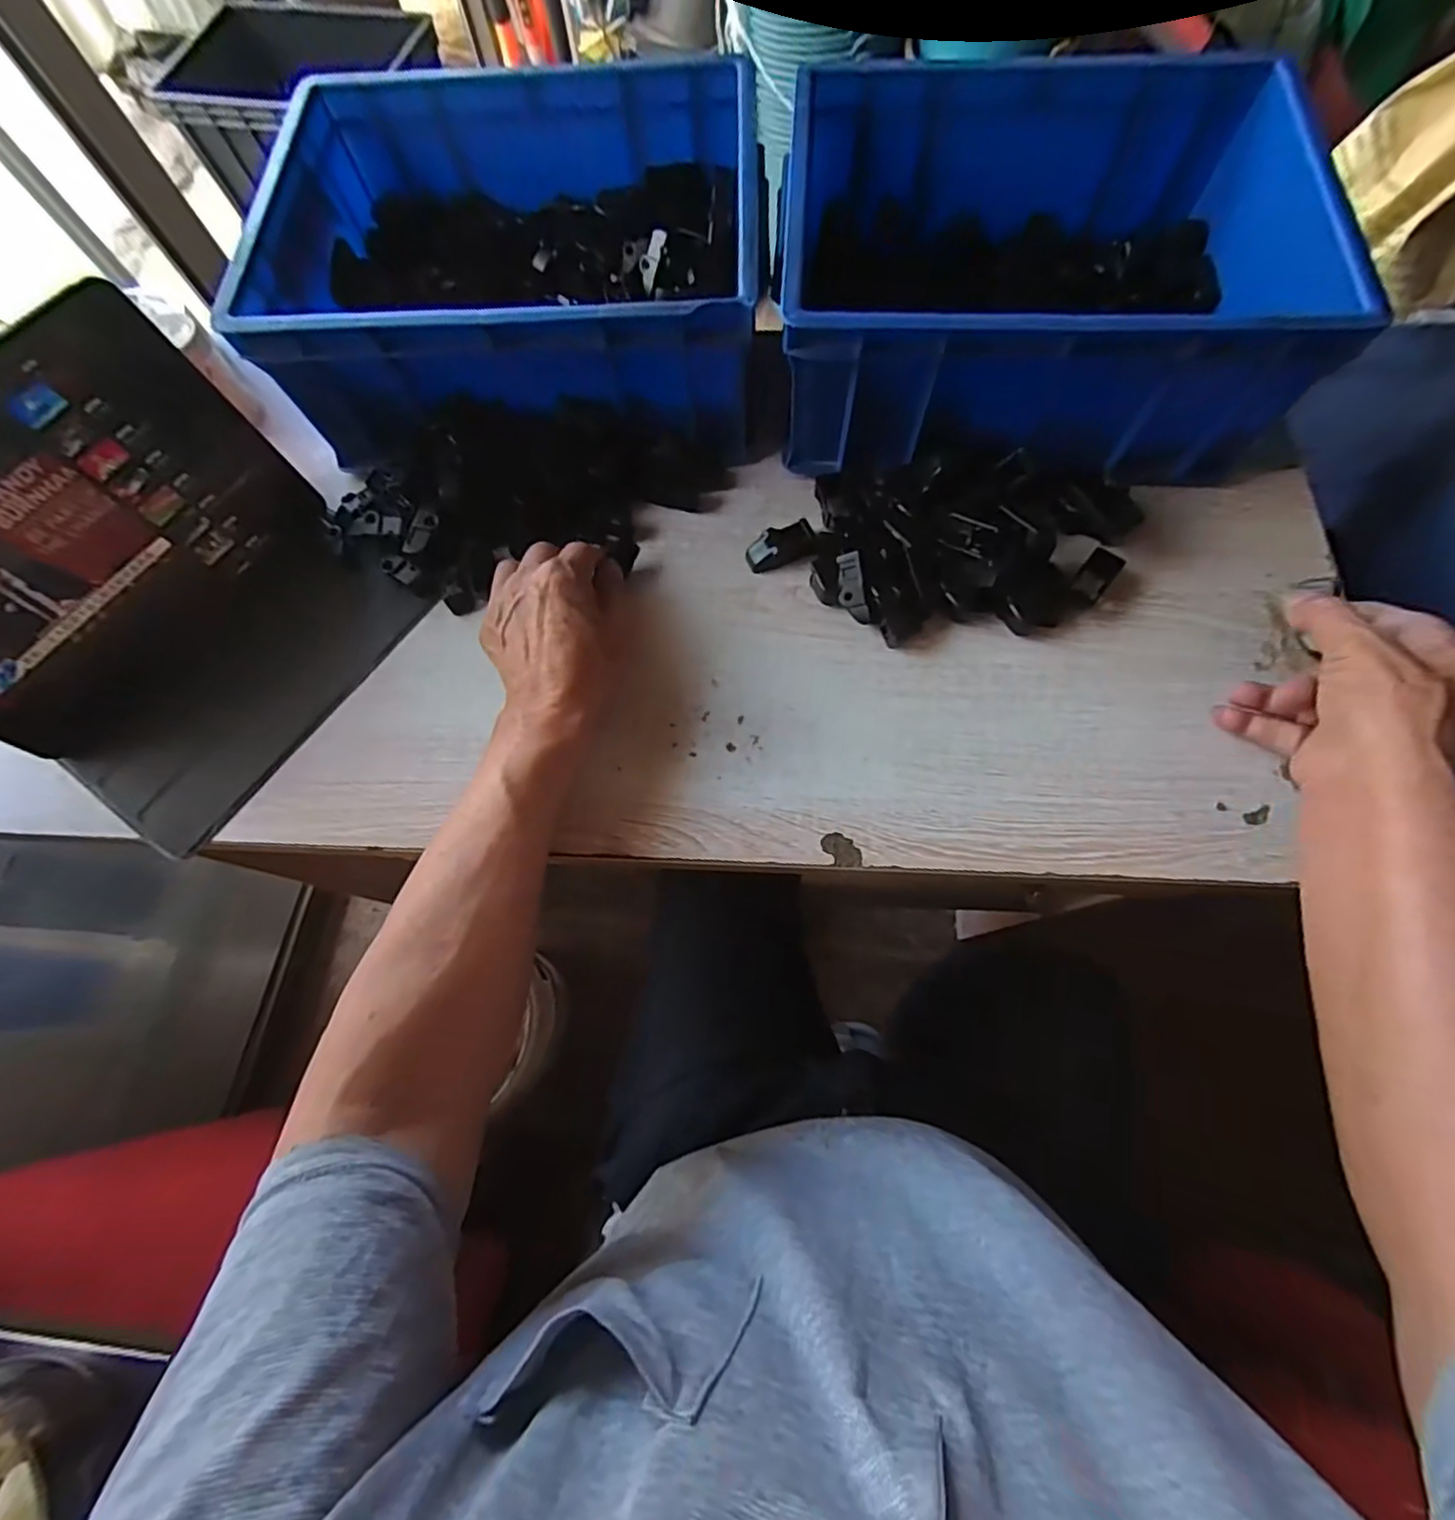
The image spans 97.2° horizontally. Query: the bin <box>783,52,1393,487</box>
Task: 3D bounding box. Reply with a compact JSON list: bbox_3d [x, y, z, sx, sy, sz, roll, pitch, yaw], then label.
[{"bbox_3d":[0.210,-0.344,0.469,0.329,0.136,0.263,1,70,3],"label":"bin"}]

